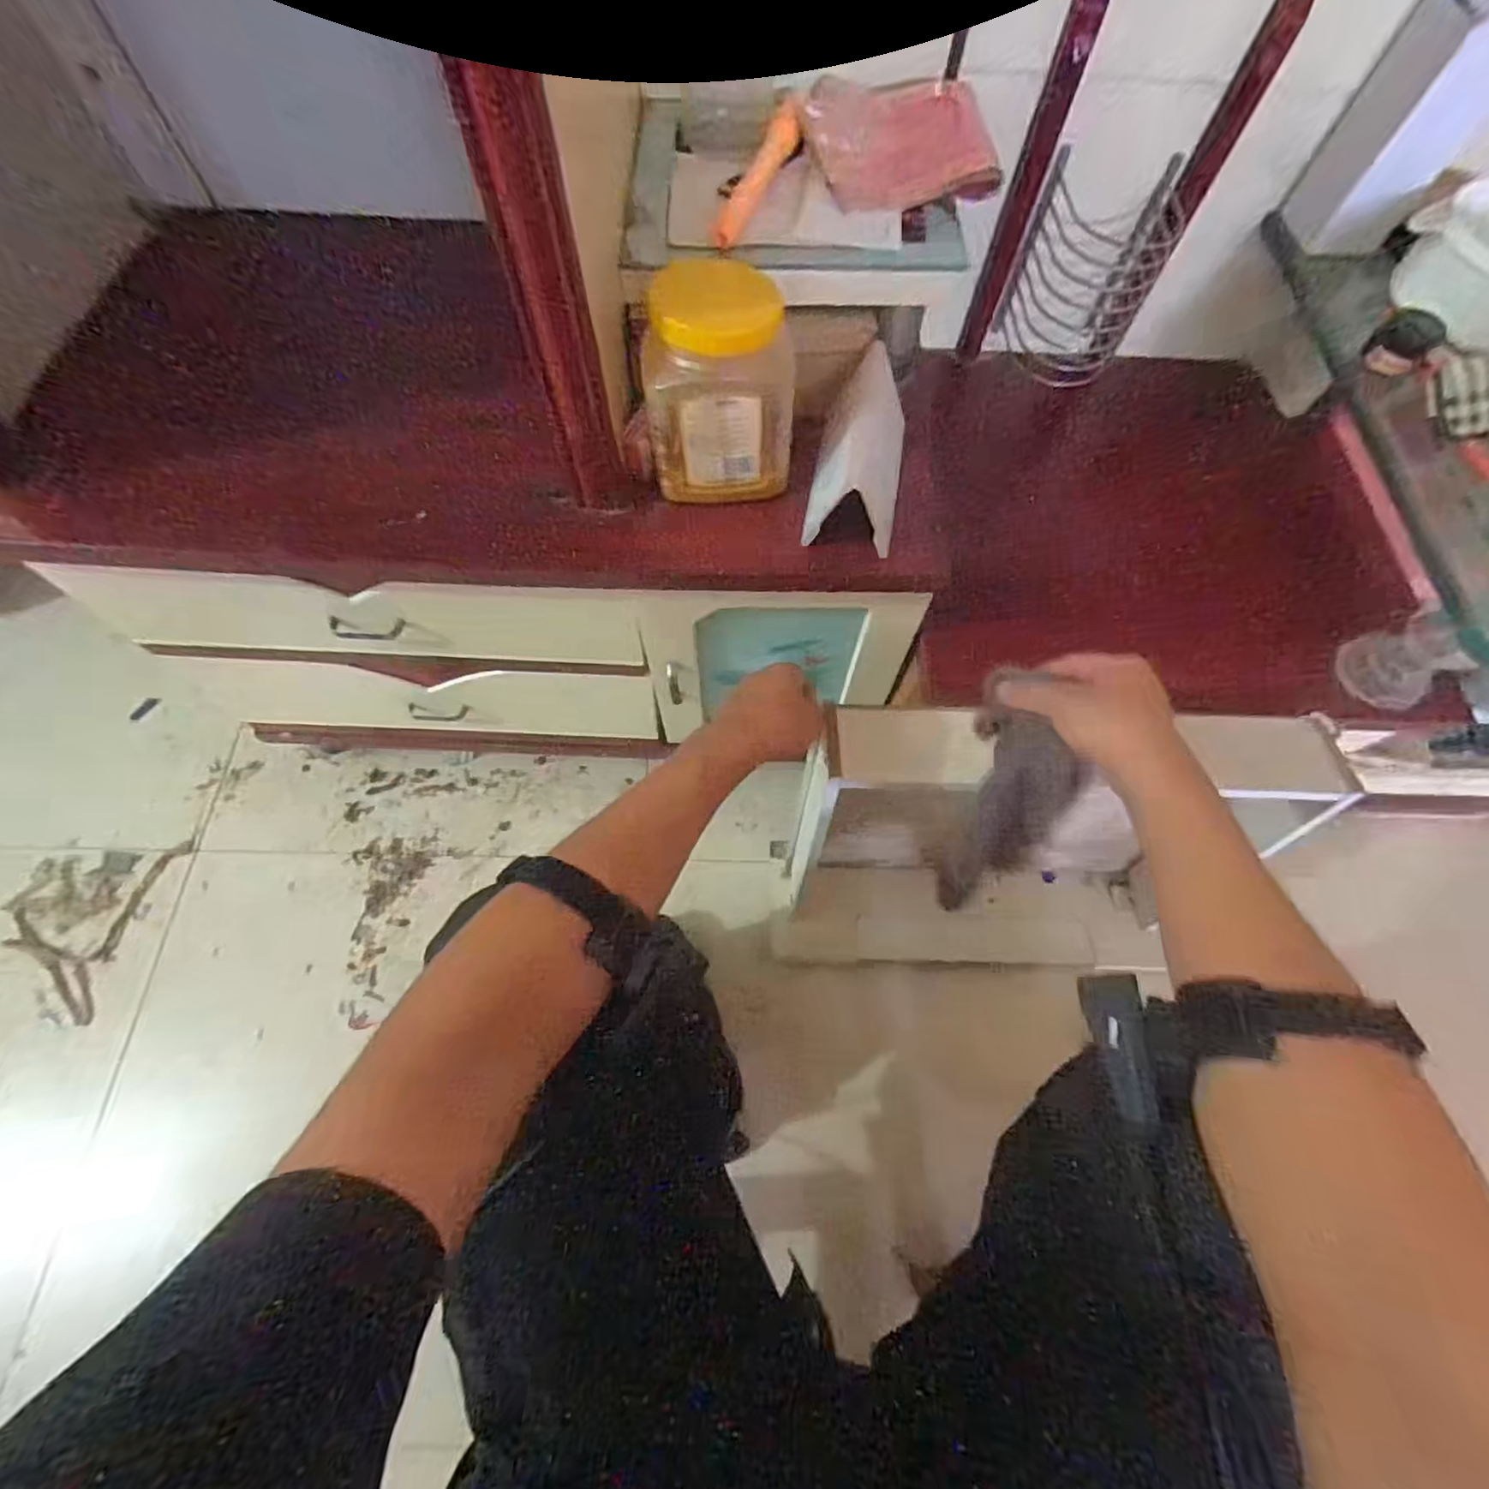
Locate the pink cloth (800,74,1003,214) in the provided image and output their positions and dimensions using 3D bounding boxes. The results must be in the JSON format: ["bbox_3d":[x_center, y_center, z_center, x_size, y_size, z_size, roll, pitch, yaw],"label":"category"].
[{"bbox_3d":[0.122,-0.497,0.531,0.141,0.033,0.169,-3,79,6],"label":"pink cloth"}]

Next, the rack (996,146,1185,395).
[{"bbox_3d":[0.357,-0.488,0.689,0.128,0.173,0.096,-9,67,-7],"label":"rack"}]

